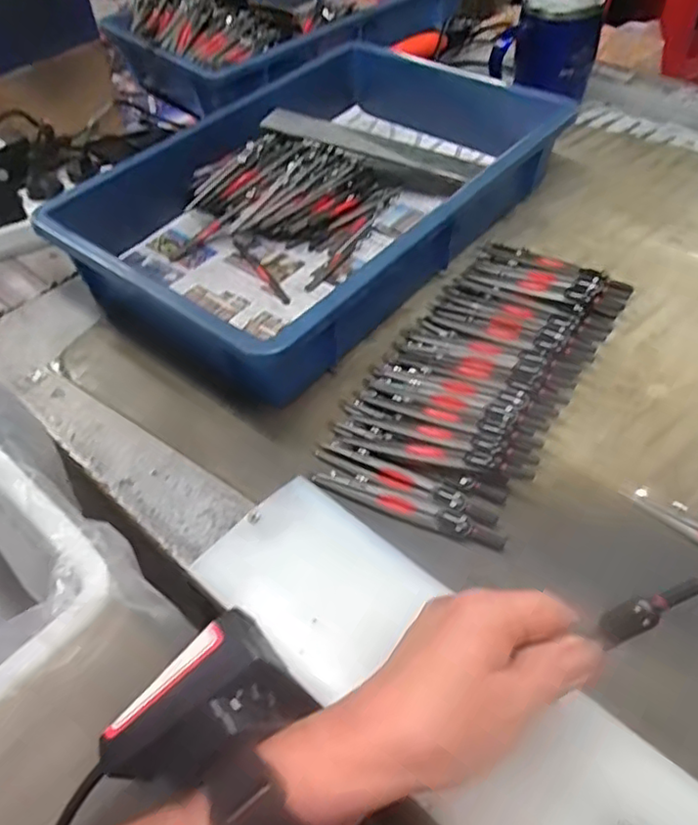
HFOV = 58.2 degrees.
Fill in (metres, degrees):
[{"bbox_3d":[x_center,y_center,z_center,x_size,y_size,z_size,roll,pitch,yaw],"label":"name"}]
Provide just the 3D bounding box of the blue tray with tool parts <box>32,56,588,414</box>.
[{"bbox_3d":[-0.029,-0.202,0.583,0.290,0.078,0.415,32,58,27],"label":"blue tray with tool parts"}]

